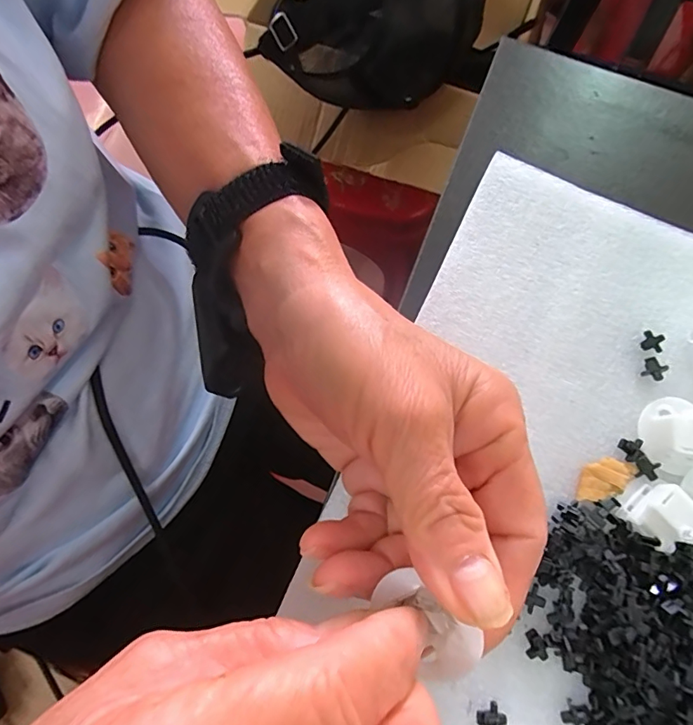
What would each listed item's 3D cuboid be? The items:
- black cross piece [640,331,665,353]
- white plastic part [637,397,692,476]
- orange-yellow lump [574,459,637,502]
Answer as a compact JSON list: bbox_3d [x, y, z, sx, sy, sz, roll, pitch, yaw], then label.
[{"bbox_3d":[0.139,-0.009,0.213,0.009,0.004,0.009,21,75,4],"label":"black cross piece"},{"bbox_3d":[0.141,0.030,0.200,0.029,0.010,0.032,19,75,4],"label":"white plastic part"},{"bbox_3d":[0.109,0.049,0.197,0.028,0.004,0.014,-19,76,-7],"label":"orange-yellow lump"}]

